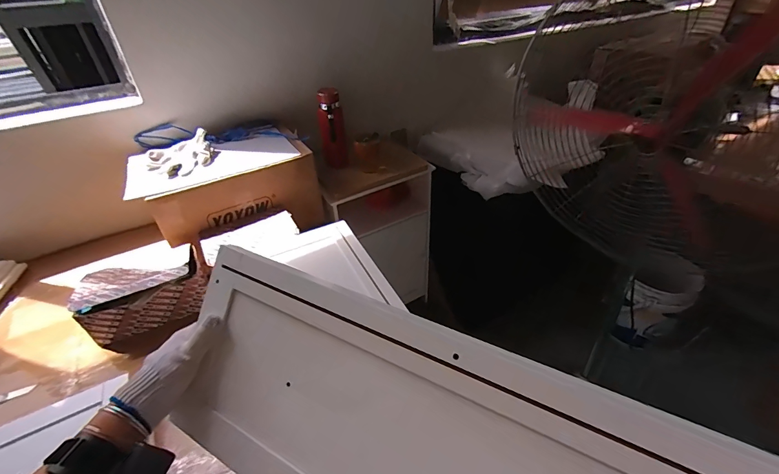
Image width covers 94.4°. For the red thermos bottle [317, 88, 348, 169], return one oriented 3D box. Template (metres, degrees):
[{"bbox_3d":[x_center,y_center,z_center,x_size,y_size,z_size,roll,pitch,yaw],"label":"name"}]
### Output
[{"bbox_3d":[-0.179,-0.332,1.141,0.079,0.235,0.060,-9,35,-7],"label":"red thermos bottle"}]

